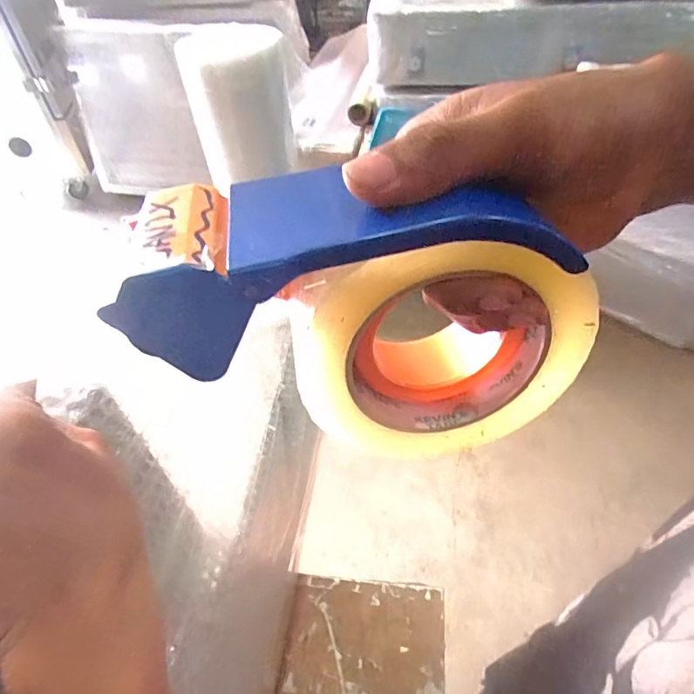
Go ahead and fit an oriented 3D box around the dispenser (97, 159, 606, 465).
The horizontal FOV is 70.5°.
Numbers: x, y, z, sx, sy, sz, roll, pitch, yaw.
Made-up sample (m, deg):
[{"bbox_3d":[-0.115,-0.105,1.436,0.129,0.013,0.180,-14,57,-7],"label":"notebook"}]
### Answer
[{"bbox_3d":[0.011,-0.013,0.195,0.152,0.110,0.062,-9,47,-3],"label":"dispenser"}]

